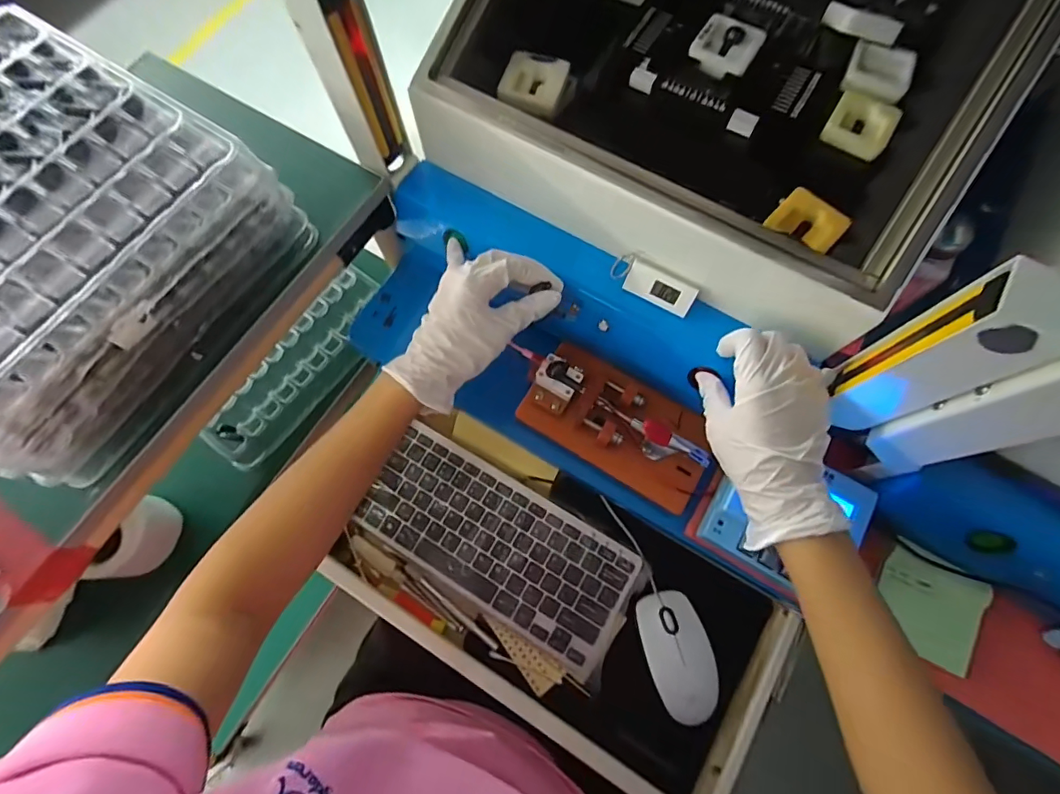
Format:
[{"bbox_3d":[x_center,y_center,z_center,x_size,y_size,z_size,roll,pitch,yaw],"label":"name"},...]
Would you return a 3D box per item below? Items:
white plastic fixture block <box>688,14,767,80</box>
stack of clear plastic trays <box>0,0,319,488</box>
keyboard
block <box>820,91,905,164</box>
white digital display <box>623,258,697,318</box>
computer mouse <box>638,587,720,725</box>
[{"bbox_3d":[0.163,-0.293,0.396,0.051,0.010,0.057,31,75,10],"label":"white plastic fixture block"},{"bbox_3d":[-0.348,-0.114,0.343,0.247,0.096,0.247,33,76,10],"label":"stack of clear plastic trays"},{"bbox_3d":[-0.034,0.140,0.467,0.264,0.013,0.116,31,75,10],"label":"keyboard"},{"bbox_3d":[0.273,-0.225,0.390,0.048,0.013,0.051,29,75,9],"label":"block"},{"bbox_3d":[0.107,-0.088,0.387,0.056,0.027,0.013,30,31,9],"label":"white digital display"},{"bbox_3d":[0.133,0.229,0.420,0.057,0.030,0.101,-13,73,-4],"label":"computer mouse"}]

